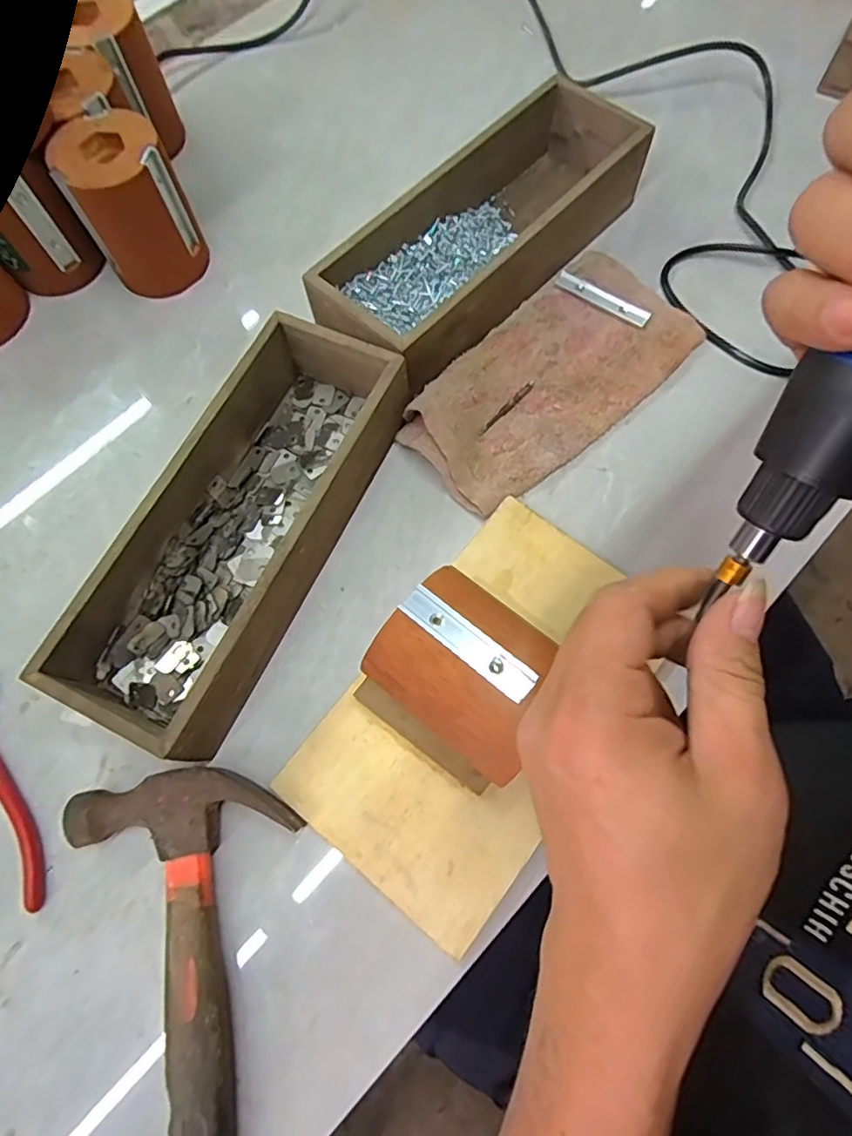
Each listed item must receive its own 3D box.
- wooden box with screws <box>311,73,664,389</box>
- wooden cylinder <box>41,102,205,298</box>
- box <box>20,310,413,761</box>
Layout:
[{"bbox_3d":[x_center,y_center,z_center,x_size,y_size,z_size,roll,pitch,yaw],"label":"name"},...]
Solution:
[{"bbox_3d":[0.043,-0.256,0.450,0.105,0.065,0.276,41,76,14],"label":"wooden box with screws"},{"bbox_3d":[-0.226,-0.279,0.450,0.078,0.102,0.071,-29,72,-8],"label":"wooden cylinder"},{"bbox_3d":[-0.115,-0.029,0.379,0.116,0.064,0.282,22,73,9],"label":"box"}]

